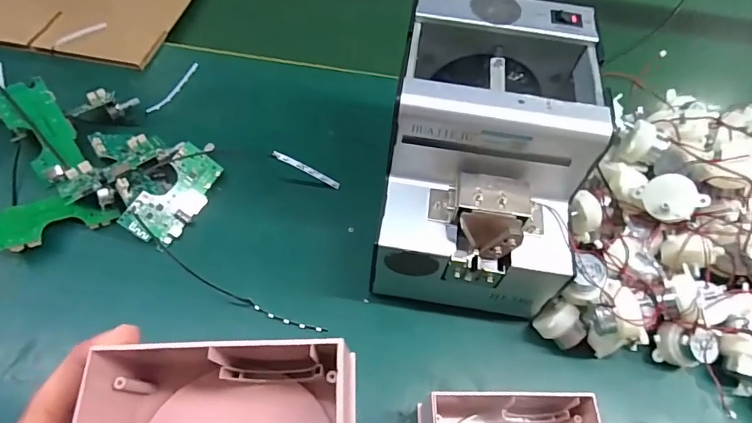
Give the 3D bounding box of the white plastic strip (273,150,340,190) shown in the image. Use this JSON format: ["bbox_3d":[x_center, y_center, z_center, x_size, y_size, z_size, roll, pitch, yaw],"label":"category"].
[{"bbox_3d":[-0.057,-0.035,0.395,0.063,0.005,0.006,27,50,-28],"label":"white plastic strip"}]

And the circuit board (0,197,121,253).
[{"bbox_3d":[-0.250,0.004,0.363,0.082,0.010,0.038,-22,66,-33],"label":"circuit board"}]

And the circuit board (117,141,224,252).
[{"bbox_3d":[-0.161,-0.014,0.380,0.042,0.007,0.087,41,61,-27],"label":"circuit board"}]

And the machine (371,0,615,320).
[{"bbox_3d":[0.073,-0.034,0.337,0.126,0.157,0.169,7,55,1],"label":"machine"}]

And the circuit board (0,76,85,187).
[{"bbox_3d":[-0.274,-0.066,0.386,0.041,0.019,0.083,-32,98,-23],"label":"circuit board"}]

